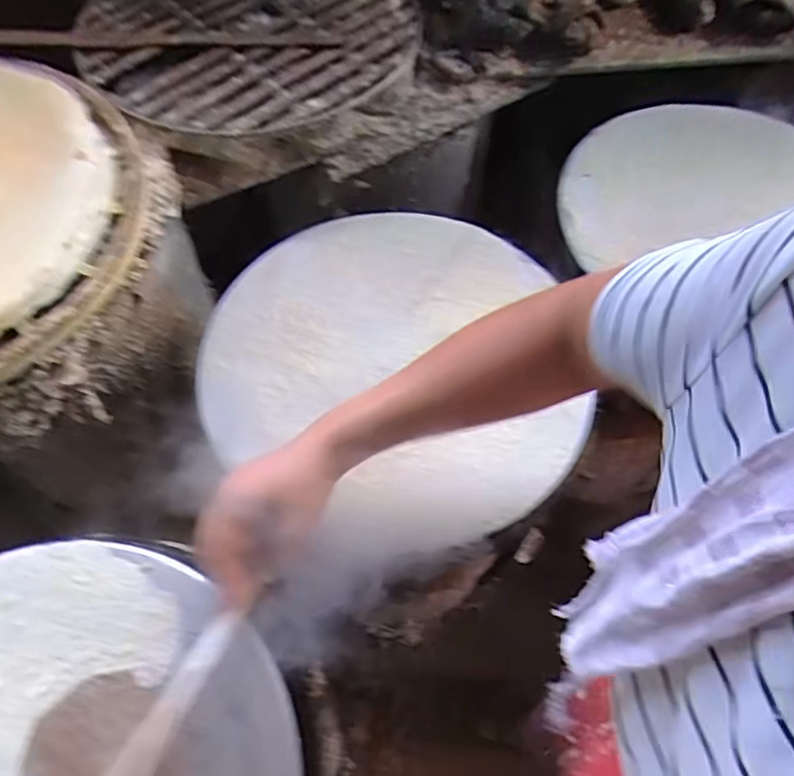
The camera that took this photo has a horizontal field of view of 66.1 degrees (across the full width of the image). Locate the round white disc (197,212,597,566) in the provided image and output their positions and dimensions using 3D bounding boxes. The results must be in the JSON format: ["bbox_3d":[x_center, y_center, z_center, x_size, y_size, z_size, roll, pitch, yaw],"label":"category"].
[{"bbox_3d":[0.003,-0.029,0.581,0.343,0.022,0.349,0,62,-1],"label":"round white disc"}]

